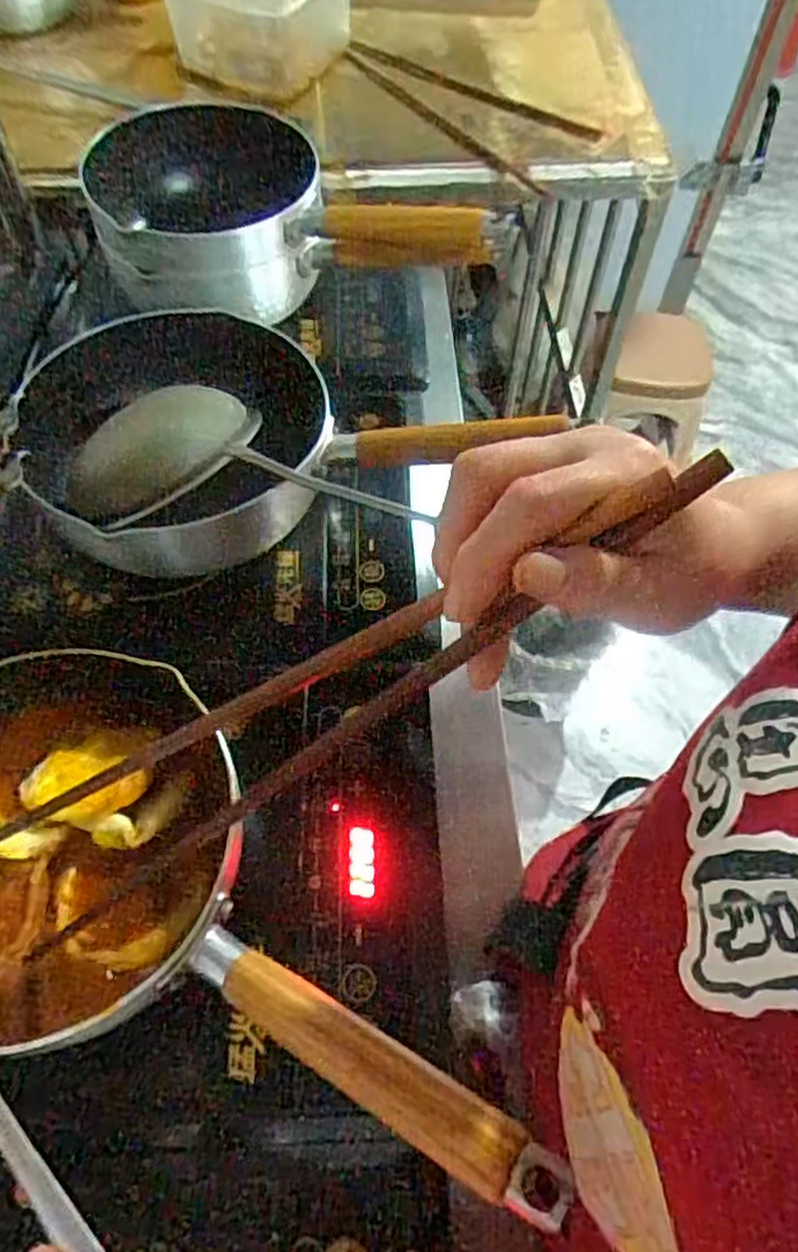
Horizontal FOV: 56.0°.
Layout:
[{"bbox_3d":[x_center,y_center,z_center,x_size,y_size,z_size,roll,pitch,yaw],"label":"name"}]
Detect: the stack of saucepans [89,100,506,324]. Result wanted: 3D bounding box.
[{"bbox_3d":[-0.096,-0.344,0.639,0.363,0.102,0.174,5,57,3],"label":"stack of saucepans"}]

